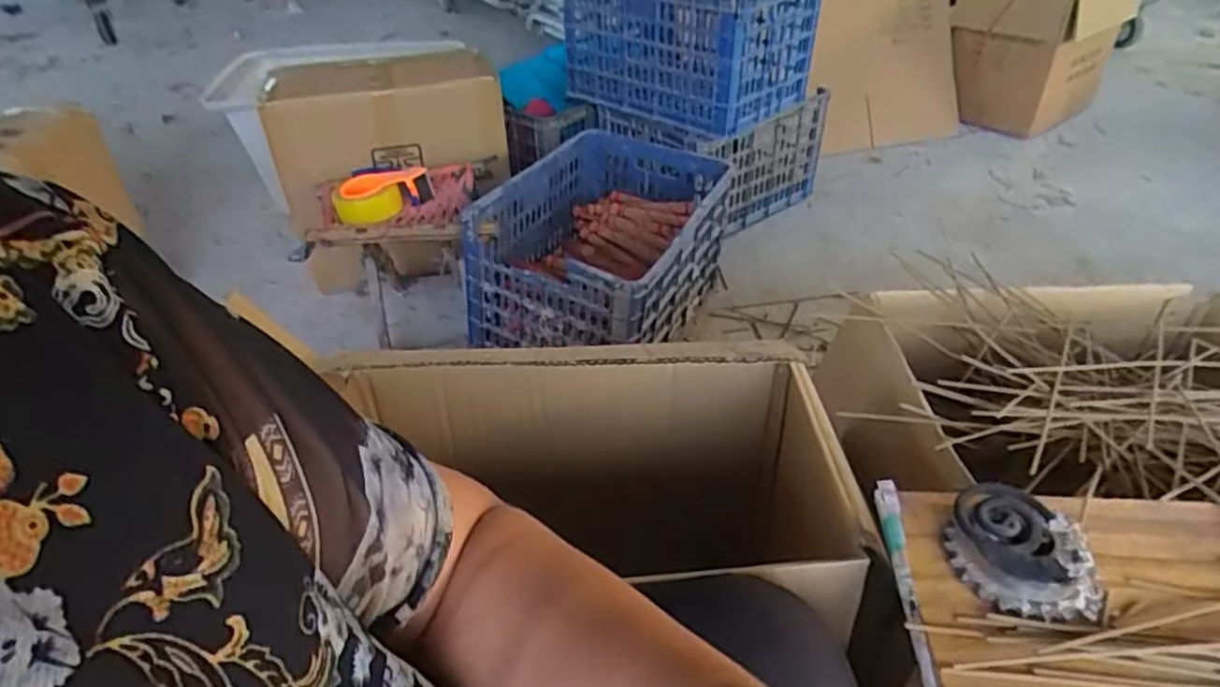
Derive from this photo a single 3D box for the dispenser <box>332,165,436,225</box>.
[{"bbox_3d":[-0.420,-0.274,1.329,0.177,0.094,0.064,-7,35,-11],"label":"dispenser"}]

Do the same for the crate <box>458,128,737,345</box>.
[{"bbox_3d":[-0.001,-0.199,1.348,0.356,0.219,0.497,16,41,21],"label":"crate"}]

